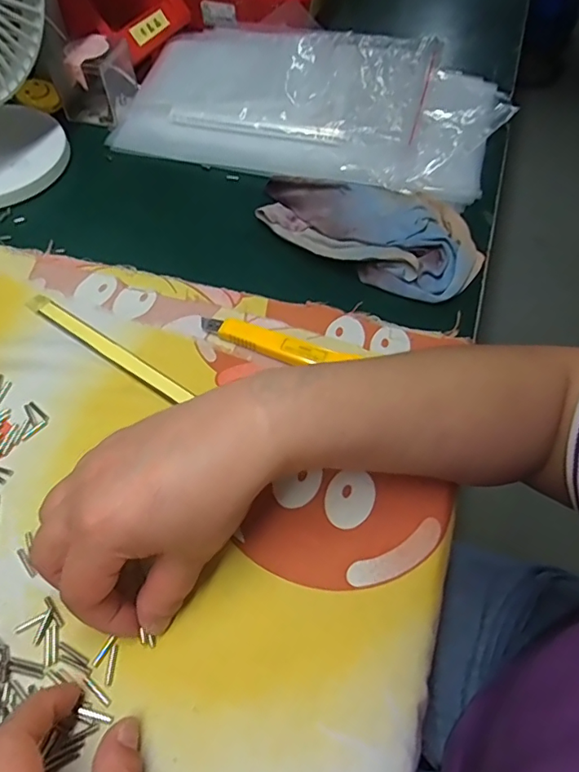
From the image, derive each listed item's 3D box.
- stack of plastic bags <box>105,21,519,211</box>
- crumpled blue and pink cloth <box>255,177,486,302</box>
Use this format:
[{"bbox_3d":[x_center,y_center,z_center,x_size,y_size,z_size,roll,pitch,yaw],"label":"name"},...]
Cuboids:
[{"bbox_3d":[0.030,-0.282,0.492,0.353,0.047,0.236,12,57,5],"label":"stack of plastic bags"},{"bbox_3d":[0.063,-0.127,0.410,0.177,0.028,0.095,29,60,16],"label":"crumpled blue and pink cloth"}]

